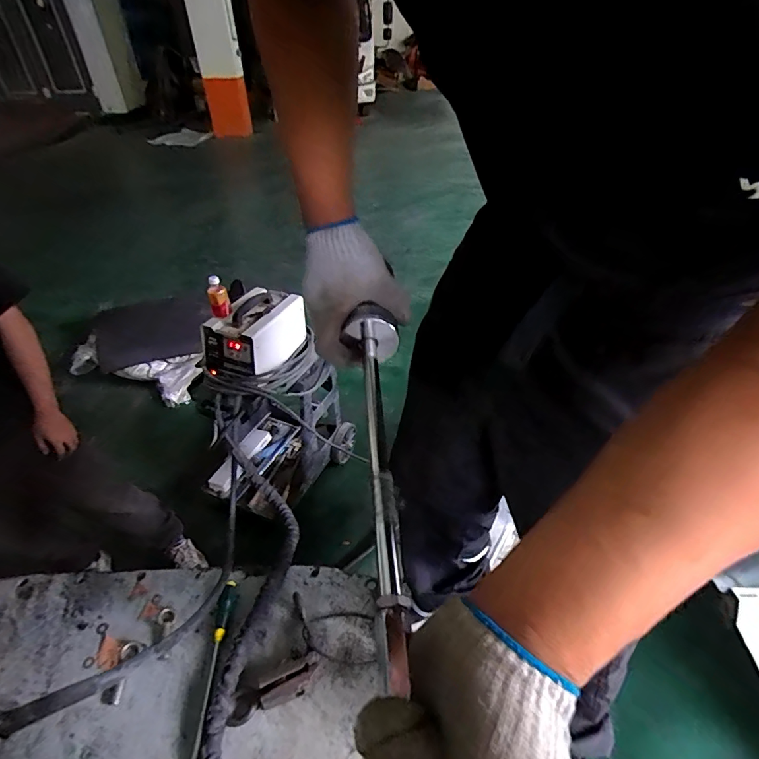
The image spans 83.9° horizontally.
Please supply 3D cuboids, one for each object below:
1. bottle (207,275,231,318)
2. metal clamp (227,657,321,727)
[{"bbox_3d":[-0.525,-0.269,1.374,0.063,0.122,0.058,-14,41,-15],"label":"bottle"},{"bbox_3d":[-0.217,0.625,0.851,0.186,0.042,0.061,-26,44,-10],"label":"metal clamp"}]

